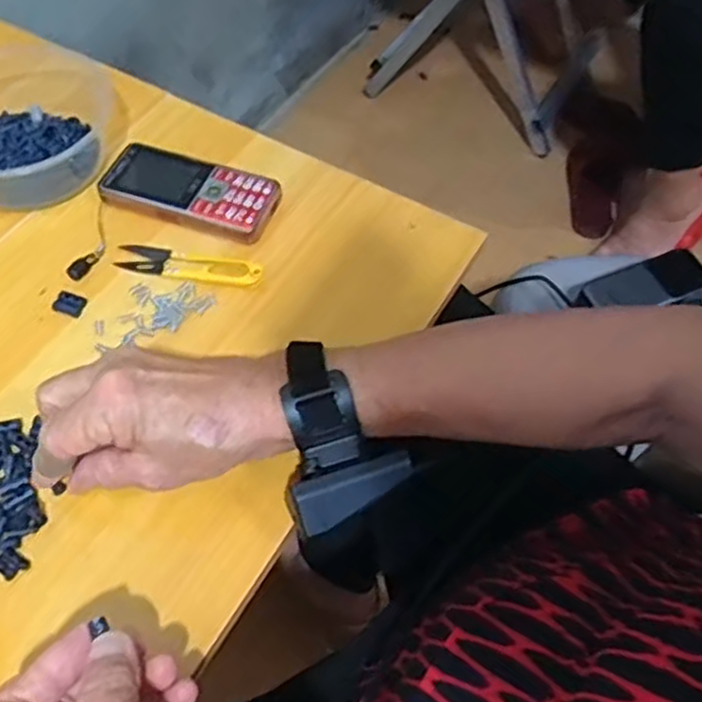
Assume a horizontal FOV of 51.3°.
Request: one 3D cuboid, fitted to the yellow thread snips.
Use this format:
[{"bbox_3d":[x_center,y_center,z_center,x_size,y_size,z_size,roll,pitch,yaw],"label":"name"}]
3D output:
[{"bbox_3d":[-0.114,-0.061,0.516,0.104,0.010,0.024,12,57,6],"label":"yellow thread snips"}]

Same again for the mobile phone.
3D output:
[{"bbox_3d":[-0.120,-0.121,0.549,0.128,0.018,0.061,16,57,8],"label":"mobile phone"}]

